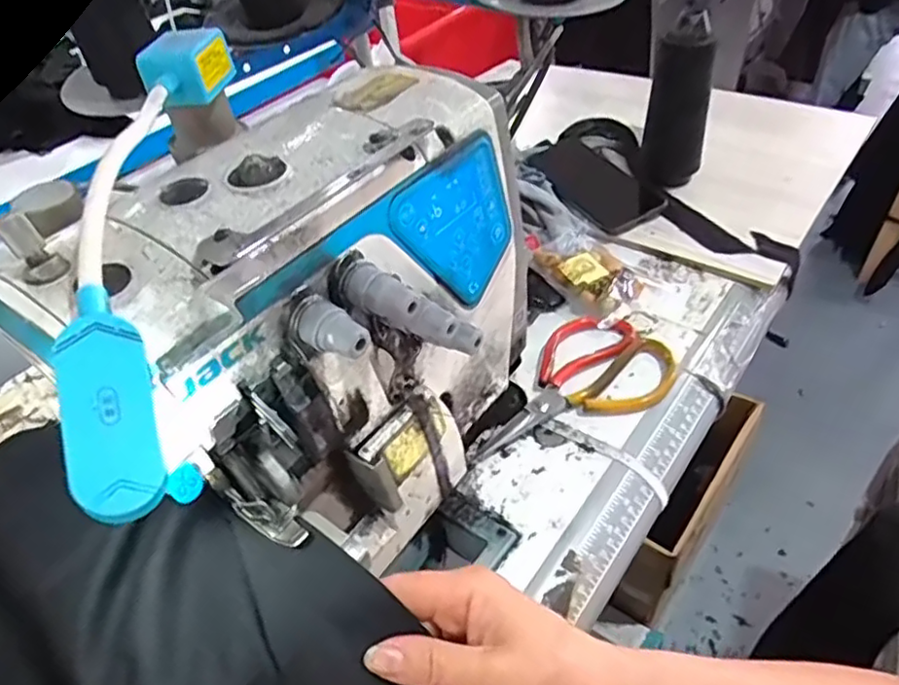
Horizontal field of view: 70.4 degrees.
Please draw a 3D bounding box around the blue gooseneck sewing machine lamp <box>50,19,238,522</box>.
[{"bbox_3d":[-0.138,-0.066,0.309,0.043,0.067,0.306,-9,44,-4],"label":"blue gooseneck sewing machine lamp"}]

